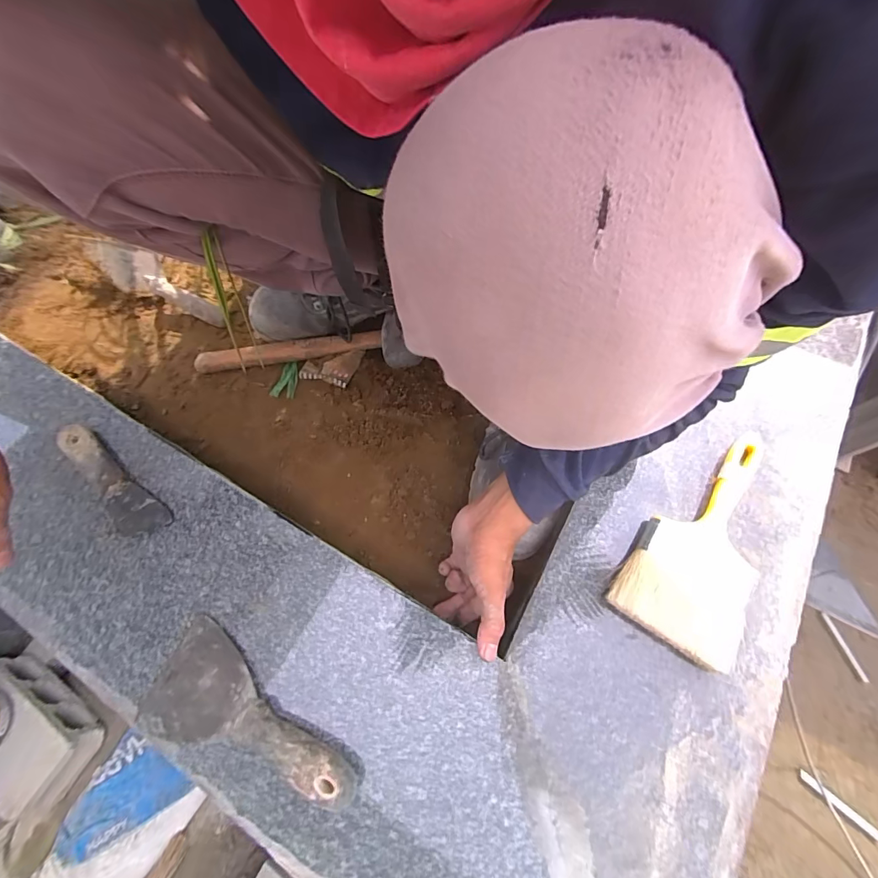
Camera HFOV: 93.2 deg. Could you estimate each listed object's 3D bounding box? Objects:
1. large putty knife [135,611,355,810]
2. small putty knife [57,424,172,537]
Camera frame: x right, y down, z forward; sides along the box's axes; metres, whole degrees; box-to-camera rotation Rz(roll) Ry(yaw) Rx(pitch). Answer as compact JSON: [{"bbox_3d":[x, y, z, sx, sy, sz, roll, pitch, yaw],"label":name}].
[{"bbox_3d":[-0.159,0.237,0.348,0.197,0.026,0.089,21,70,12],"label":"large putty knife"},{"bbox_3d":[-0.360,0.045,0.446,0.171,0.018,0.044,36,73,16],"label":"small putty knife"}]

